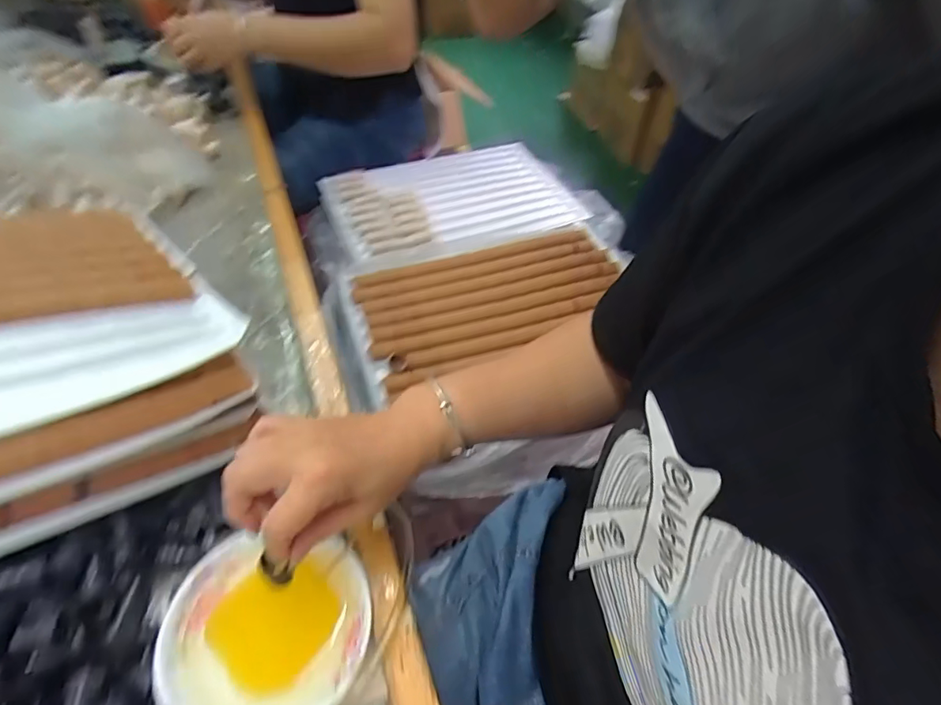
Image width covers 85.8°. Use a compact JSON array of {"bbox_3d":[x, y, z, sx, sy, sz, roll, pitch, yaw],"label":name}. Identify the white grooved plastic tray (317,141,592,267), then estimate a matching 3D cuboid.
[{"bbox_3d":[-0.032,-0.313,1.013,0.471,0.033,0.333,-19,53,-18],"label":"white grooved plastic tray"}]

